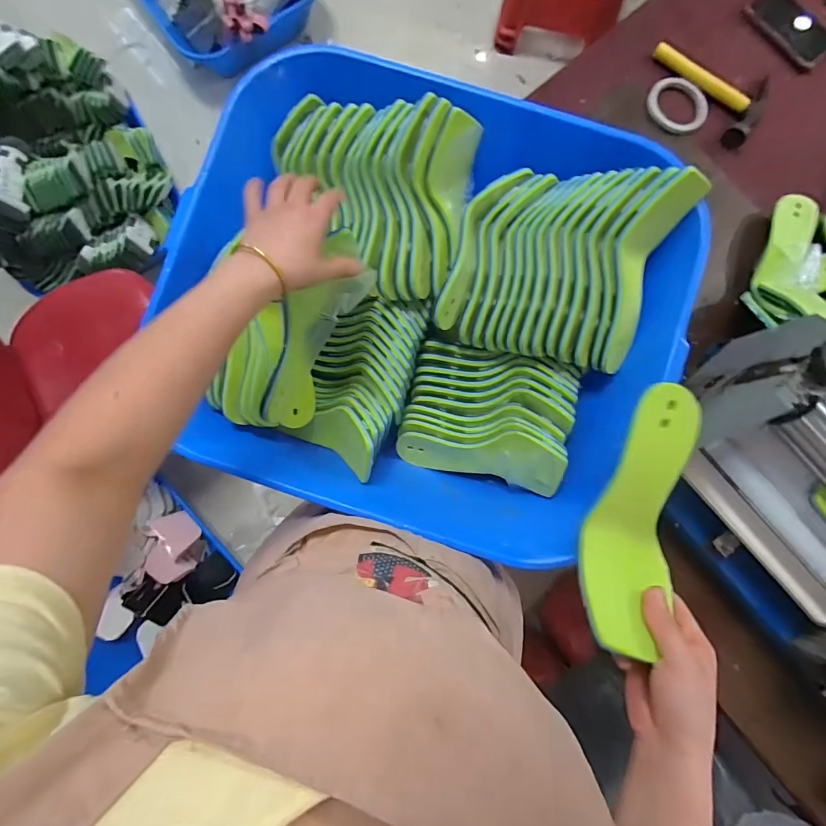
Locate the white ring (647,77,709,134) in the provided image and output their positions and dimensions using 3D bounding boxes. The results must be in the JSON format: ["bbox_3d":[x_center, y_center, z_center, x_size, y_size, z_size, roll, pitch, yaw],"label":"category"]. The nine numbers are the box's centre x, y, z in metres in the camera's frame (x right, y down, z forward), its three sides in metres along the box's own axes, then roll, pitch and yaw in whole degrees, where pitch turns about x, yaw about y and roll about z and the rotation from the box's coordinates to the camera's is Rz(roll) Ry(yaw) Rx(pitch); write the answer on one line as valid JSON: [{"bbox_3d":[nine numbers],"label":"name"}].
[{"bbox_3d":[0.428,-0.498,0.672,0.081,0.008,0.098,-44,88,-4],"label":"white ring"}]

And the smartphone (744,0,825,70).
[{"bbox_3d":[0.622,-0.638,0.685,0.149,0.009,0.082,44,86,2],"label":"smartphone"}]

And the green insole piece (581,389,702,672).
[{"bbox_3d":[0.195,0.086,0.350,0.073,0.034,0.214,14,91,0],"label":"green insole piece"}]

